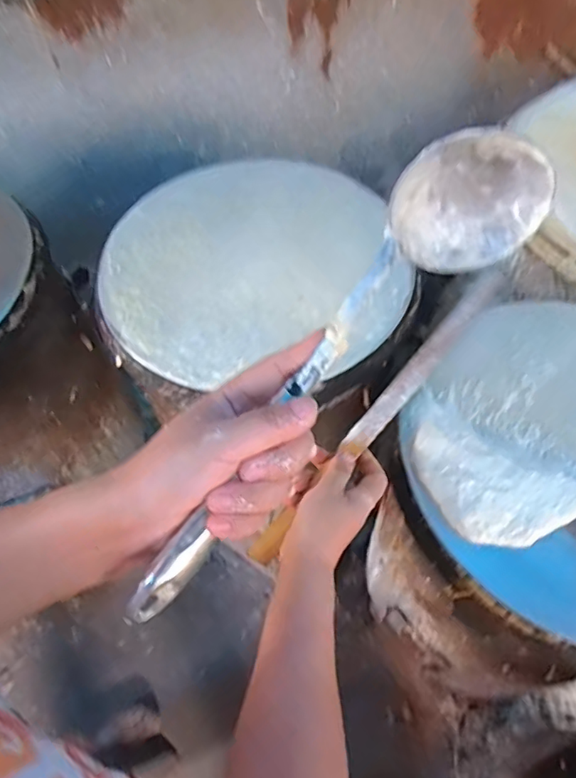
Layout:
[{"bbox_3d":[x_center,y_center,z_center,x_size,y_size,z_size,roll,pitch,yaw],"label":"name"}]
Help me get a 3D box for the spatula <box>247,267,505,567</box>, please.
[{"bbox_3d":[0.111,0.006,0.573,0.026,0.016,0.432,35,63,19],"label":"spatula"}]

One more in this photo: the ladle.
[{"bbox_3d":[0.024,-0.012,0.315,0.067,0.075,0.326,38,81,20],"label":"ladle"}]

